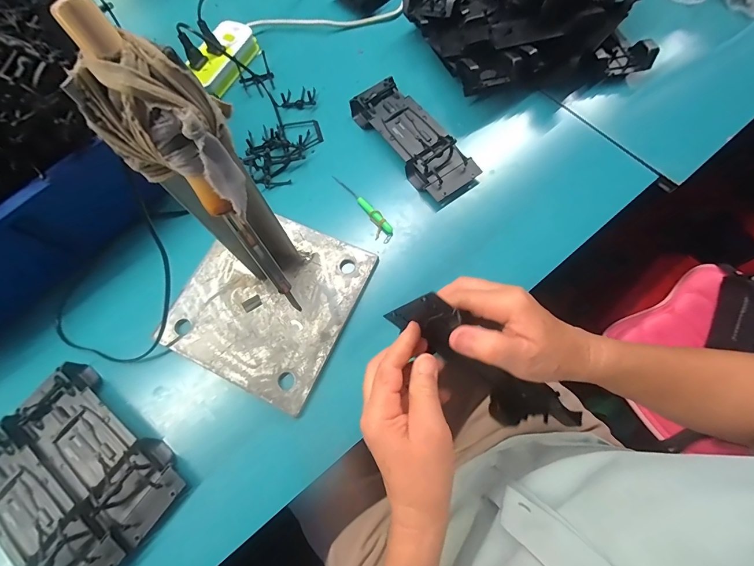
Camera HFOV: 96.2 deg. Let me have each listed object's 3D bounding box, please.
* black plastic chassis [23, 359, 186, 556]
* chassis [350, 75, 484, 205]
[{"bbox_3d":[-0.279,0.163,0.336,0.192,0.034,0.071,35,76,14],"label":"black plastic chassis"},{"bbox_3d":[0.046,-0.192,0.446,0.074,0.030,0.194,-35,71,-10],"label":"chassis"}]

